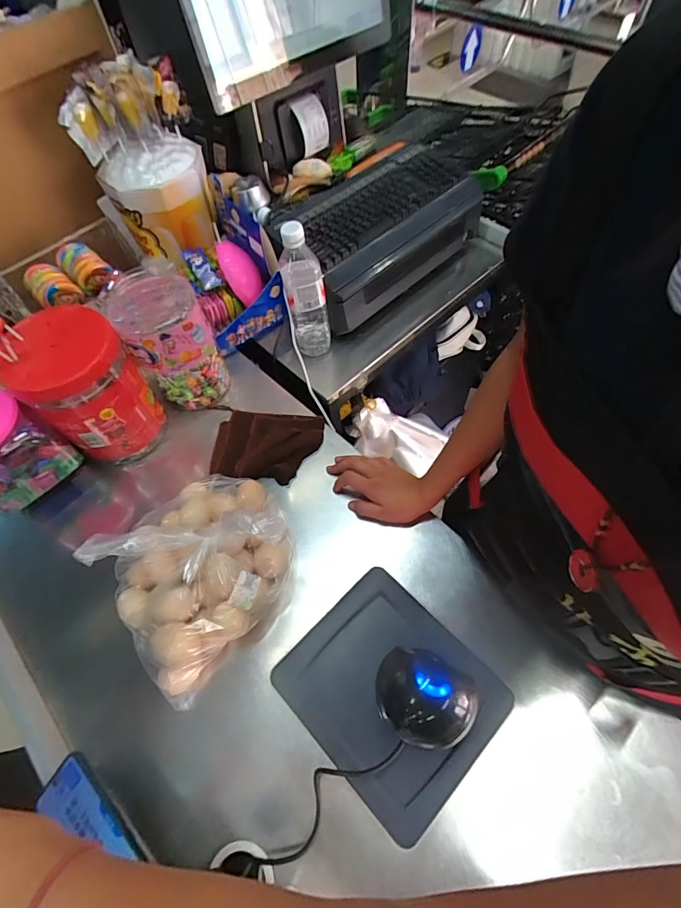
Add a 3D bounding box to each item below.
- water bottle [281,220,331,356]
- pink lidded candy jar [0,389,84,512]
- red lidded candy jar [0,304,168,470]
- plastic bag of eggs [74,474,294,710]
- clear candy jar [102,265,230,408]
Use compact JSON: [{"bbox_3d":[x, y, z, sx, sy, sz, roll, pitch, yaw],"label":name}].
[{"bbox_3d":[-0.057,-0.262,0.705,0.066,0.236,0.058,-13,61,-3],"label":"water bottle"},{"bbox_3d":[-0.475,-0.008,0.590,0.110,0.126,0.132,34,68,20],"label":"pink lidded candy jar"},{"bbox_3d":[-0.365,-0.091,0.637,0.146,0.198,0.133,-2,61,3],"label":"red lidded candy jar"},{"bbox_3d":[-0.174,0.138,0.548,0.243,0.115,0.215,-38,65,-16],"label":"plastic bag of eggs"},{"bbox_3d":[-0.264,-0.176,0.684,0.121,0.193,0.121,-2,61,3],"label":"clear candy jar"}]

